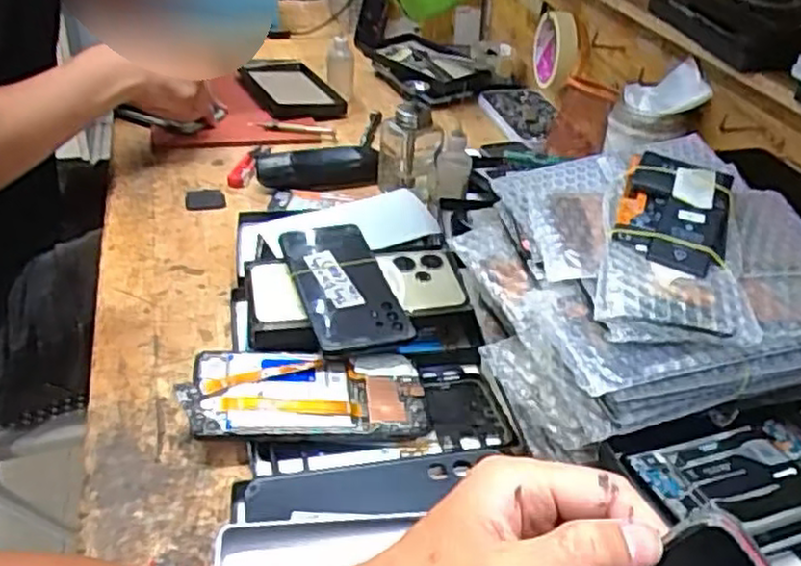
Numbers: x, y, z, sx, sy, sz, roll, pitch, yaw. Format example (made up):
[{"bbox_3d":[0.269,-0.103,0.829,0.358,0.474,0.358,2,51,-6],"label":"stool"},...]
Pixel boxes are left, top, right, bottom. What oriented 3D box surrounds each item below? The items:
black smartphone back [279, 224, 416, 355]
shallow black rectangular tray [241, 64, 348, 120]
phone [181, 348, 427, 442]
[{"bbox_3d":[-0.047,-0.001,0.586,0.073,0.015,0.156,-9,41,-19],"label":"black smartphone back"},{"bbox_3d":[-0.147,-0.263,0.993,0.111,0.022,0.189,-14,39,-24],"label":"shallow black rectangular tray"},{"bbox_3d":[-0.065,0.079,0.507,0.163,0.011,0.072,3,49,-14],"label":"phone"}]

